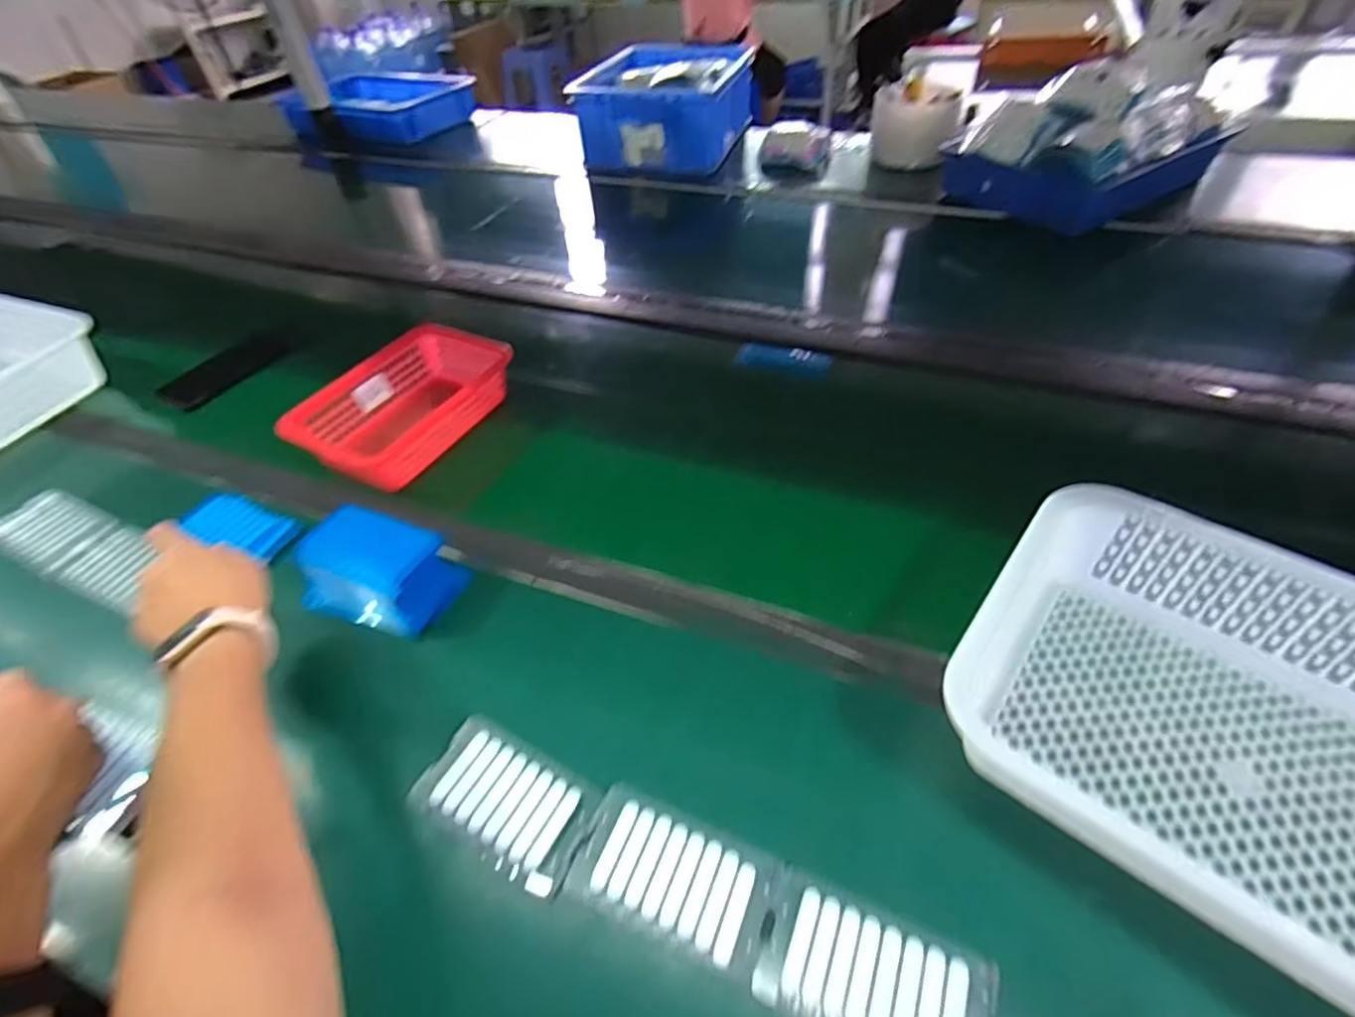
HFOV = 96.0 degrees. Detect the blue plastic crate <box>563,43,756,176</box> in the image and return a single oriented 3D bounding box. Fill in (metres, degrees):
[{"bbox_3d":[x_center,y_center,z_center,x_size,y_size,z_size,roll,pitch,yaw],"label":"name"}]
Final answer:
[{"bbox_3d":[-0.020,-0.932,1.412,0.350,0.154,0.475,5,48,9],"label":"blue plastic crate"}]

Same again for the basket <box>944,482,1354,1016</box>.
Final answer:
[{"bbox_3d":[0.378,0.150,0.376,0.359,0.083,0.257,34,58,31],"label":"basket"}]

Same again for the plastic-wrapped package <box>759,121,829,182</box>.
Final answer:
[{"bbox_3d":[0.248,-0.751,1.278,0.141,0.092,0.100,8,48,12],"label":"plastic-wrapped package"}]

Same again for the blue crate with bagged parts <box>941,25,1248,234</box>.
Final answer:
[{"bbox_3d":[0.715,-0.644,1.041,0.417,0.229,0.270,-27,51,-19],"label":"blue crate with bagged parts"}]

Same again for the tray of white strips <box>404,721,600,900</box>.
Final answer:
[{"bbox_3d":[-0.116,0.205,0.421,0.120,0.030,0.070,20,52,22],"label":"tray of white strips"}]

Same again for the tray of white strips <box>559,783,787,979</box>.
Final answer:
[{"bbox_3d":[-0.002,0.225,0.378,0.121,0.005,0.066,17,51,20],"label":"tray of white strips"}]

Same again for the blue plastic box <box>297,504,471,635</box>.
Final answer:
[{"bbox_3d":[-0.265,0.050,0.531,0.132,0.070,0.089,18,51,21],"label":"blue plastic box"}]

